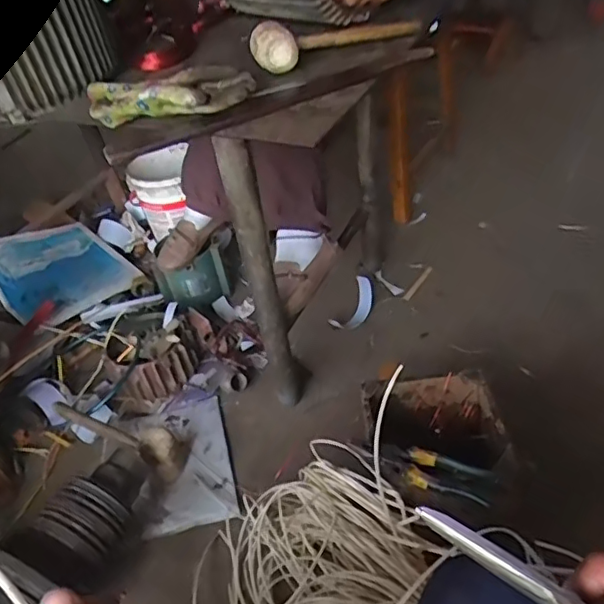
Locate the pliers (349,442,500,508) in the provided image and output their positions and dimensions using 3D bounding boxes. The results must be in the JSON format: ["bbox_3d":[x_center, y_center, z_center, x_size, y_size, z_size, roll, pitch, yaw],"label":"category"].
[{"bbox_3d":[0.154,0.214,0.762,0.185,0.016,0.056,12,45,26],"label":"pliers"}]

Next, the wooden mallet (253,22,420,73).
[{"bbox_3d":[0.046,-0.404,0.872,0.246,0.053,0.071,-27,42,-18],"label":"wooden mallet"}]

